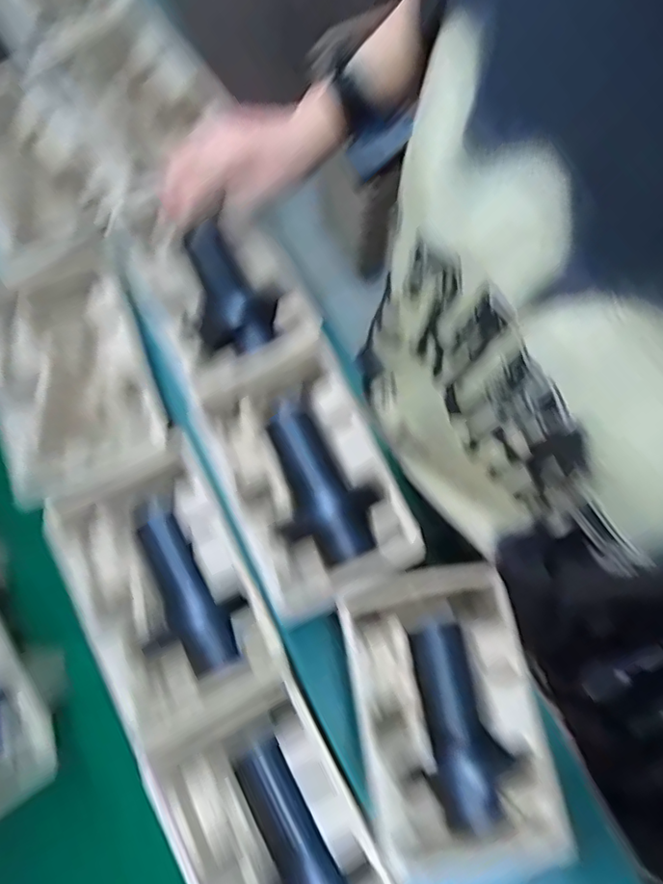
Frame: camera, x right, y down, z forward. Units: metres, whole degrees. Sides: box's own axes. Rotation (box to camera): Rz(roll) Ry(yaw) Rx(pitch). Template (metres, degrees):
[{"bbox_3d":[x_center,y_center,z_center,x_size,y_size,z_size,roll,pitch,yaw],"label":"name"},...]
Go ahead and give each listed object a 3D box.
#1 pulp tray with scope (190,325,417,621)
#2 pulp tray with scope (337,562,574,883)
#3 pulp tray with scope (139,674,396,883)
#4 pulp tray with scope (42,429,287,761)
[{"bbox_3d":[-0.023,0.037,0.544,0.144,0.055,0.220,-25,77,-6],"label":"pulp tray with scope"},{"bbox_3d":[0.095,0.228,0.510,0.147,0.083,0.236,-9,76,-2],"label":"pulp tray with scope"},{"bbox_3d":[-0.040,0.326,0.459,0.139,0.046,0.232,-28,77,-7],"label":"pulp tray with scope"},{"bbox_3d":[-0.148,0.127,0.515,0.143,0.048,0.240,-26,77,-6],"label":"pulp tray with scope"}]

